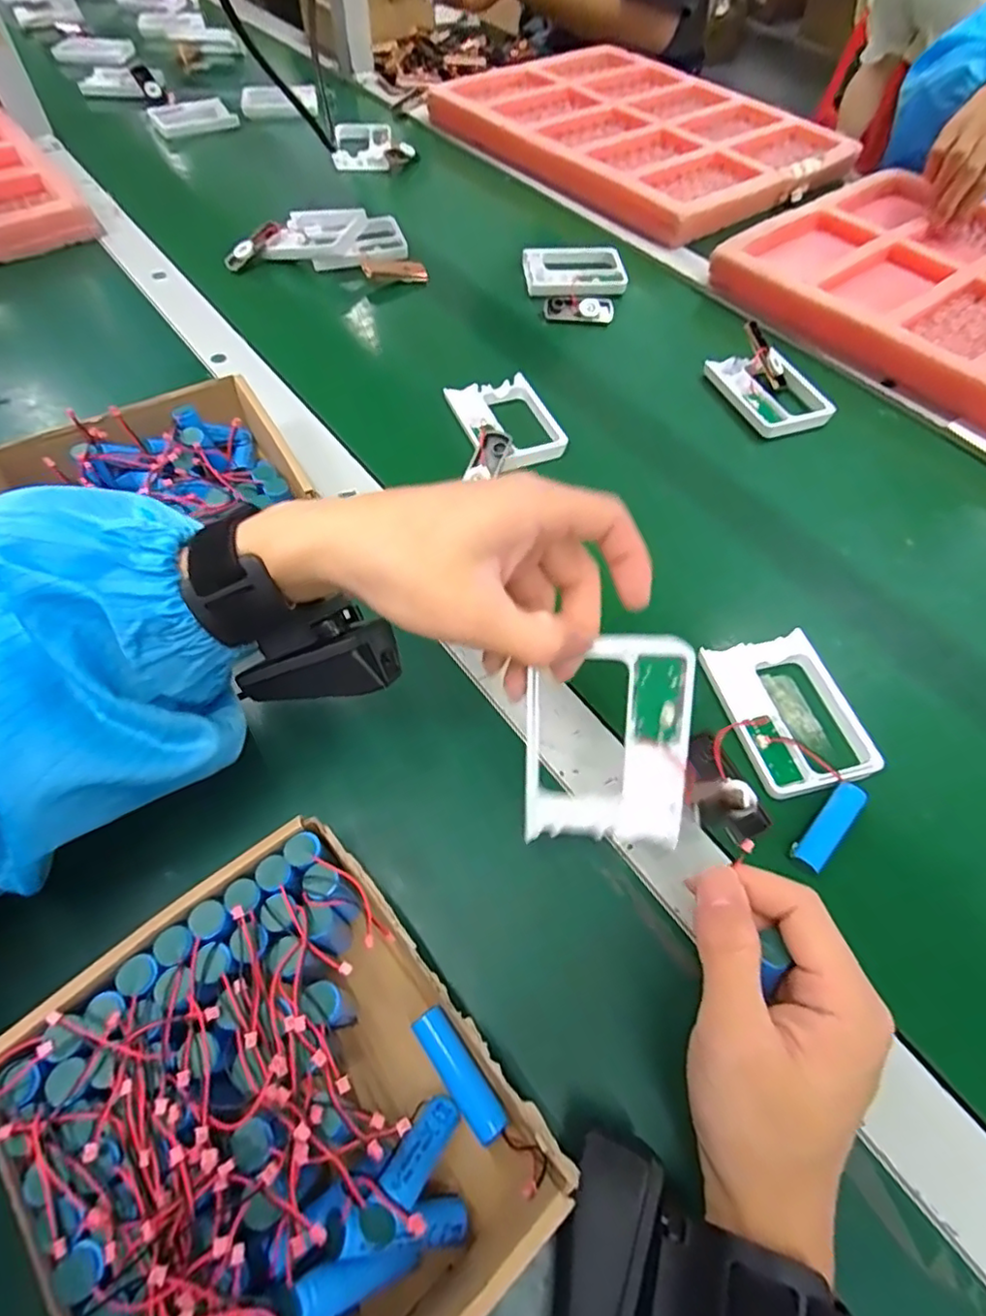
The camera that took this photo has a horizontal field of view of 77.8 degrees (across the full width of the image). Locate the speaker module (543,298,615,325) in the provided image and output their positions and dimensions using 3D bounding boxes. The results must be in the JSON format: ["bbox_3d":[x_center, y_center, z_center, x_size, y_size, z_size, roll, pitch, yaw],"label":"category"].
[{"bbox_3d":[0.081,-0.326,0.571,0.064,0.009,0.024,5,58,2],"label":"speaker module"}]

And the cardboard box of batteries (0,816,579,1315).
[{"bbox_3d":[-0.076,0.170,0.226,0.142,0.067,0.166,-37,66,-21],"label":"cardboard box of batteries"}]

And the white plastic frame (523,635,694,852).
[{"bbox_3d":[0.049,0.037,0.266,0.069,0.094,0.008,2,17,9],"label":"white plastic frame"}]

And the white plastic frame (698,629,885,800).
[{"bbox_3d":[0.168,0.029,0.348,0.074,0.012,0.093,-11,59,-7],"label":"white plastic frame"}]

